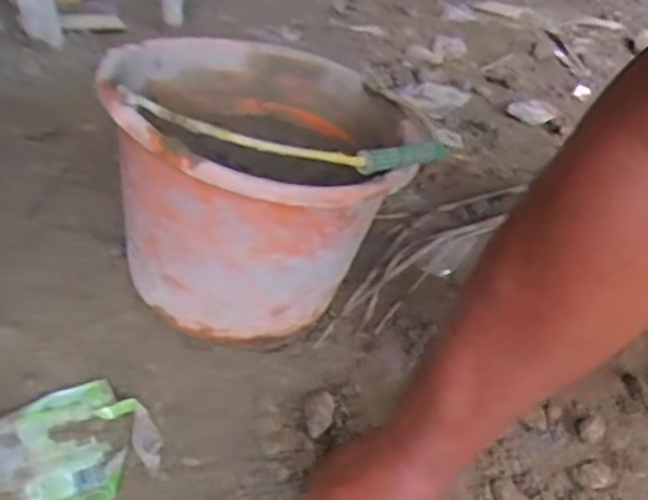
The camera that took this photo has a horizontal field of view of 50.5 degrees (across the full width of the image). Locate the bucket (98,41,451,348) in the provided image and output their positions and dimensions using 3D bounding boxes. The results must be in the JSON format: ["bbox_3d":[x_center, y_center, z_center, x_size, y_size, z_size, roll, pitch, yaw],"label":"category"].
[{"bbox_3d":[-0.070,-0.068,0.659,0.248,0.223,0.314,0,33,-10],"label":"bucket"}]

